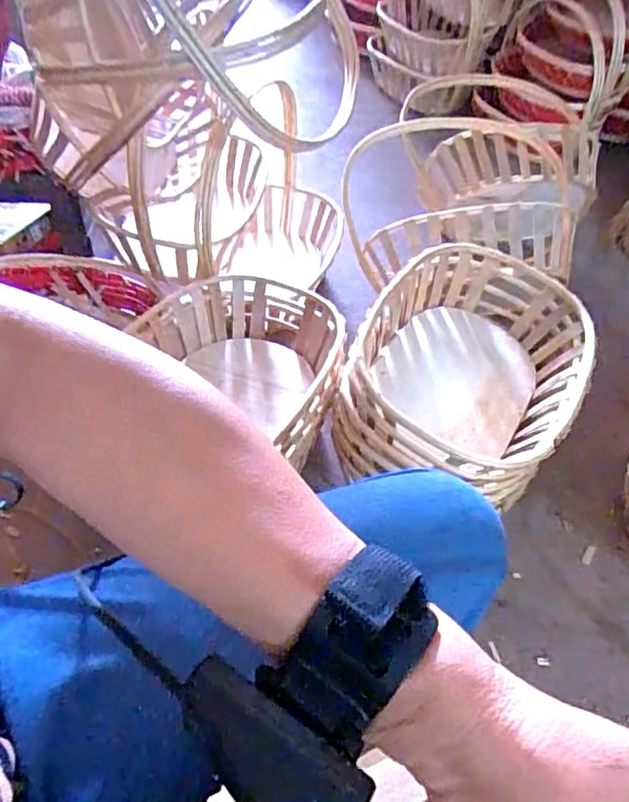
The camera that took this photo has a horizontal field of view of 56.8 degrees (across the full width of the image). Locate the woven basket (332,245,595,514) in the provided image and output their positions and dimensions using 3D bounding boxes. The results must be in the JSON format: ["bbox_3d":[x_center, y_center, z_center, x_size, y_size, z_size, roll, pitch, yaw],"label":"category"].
[{"bbox_3d":[0.226,-0.053,0.834,0.290,0.130,0.403,28,52,18],"label":"woven basket"}]

